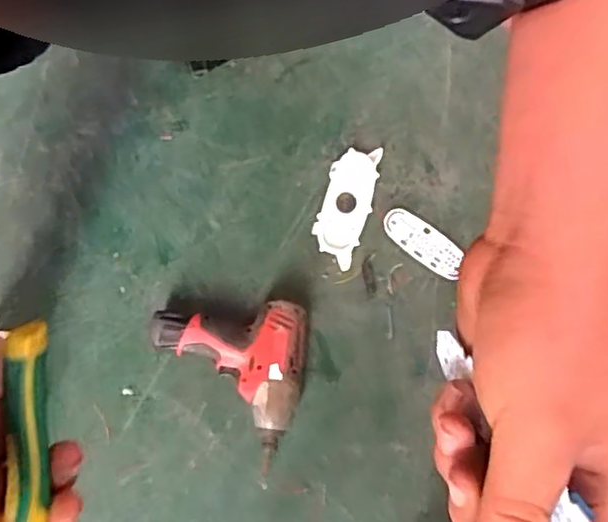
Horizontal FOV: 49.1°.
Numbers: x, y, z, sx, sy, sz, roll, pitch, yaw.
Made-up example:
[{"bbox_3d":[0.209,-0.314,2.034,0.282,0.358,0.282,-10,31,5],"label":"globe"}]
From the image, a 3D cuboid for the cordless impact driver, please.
[{"bbox_3d":[-0.078,0.147,0.745,0.173,0.052,0.191,-5,76,1],"label":"cordless impact driver"}]

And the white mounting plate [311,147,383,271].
[{"bbox_3d":[0.049,-0.068,0.804,0.058,0.018,0.144,16,77,5],"label":"white mounting plate"}]

